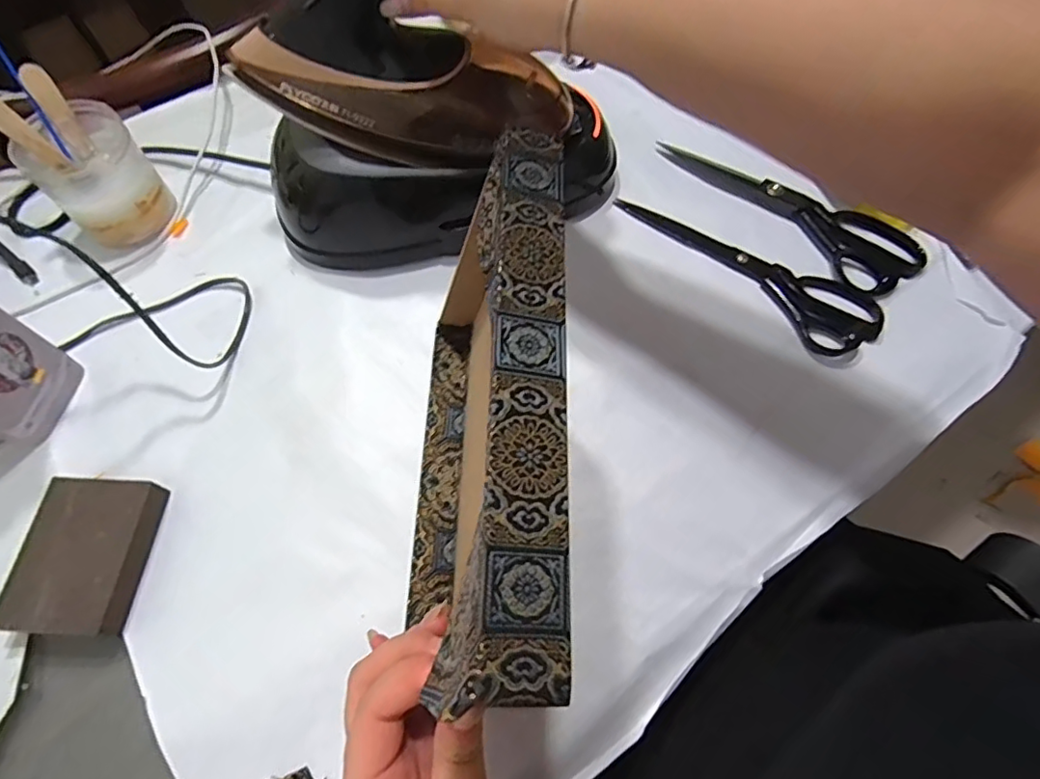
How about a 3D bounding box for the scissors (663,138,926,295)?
[{"bbox_3d":[0.240,-0.170,0.514,0.063,0.023,0.244,-41,69,-19],"label":"scissors"}]

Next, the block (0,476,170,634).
[{"bbox_3d":[-0.286,0.108,0.373,0.069,0.027,0.096,2,63,1],"label":"block"}]

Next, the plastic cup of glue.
[{"bbox_3d":[-0.361,-0.182,0.488,0.081,0.087,0.078,0,63,0],"label":"plastic cup of glue"}]

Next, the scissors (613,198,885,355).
[{"bbox_3d":[0.201,-0.118,0.500,0.072,0.011,0.239,-38,69,-18],"label":"scissors"}]

